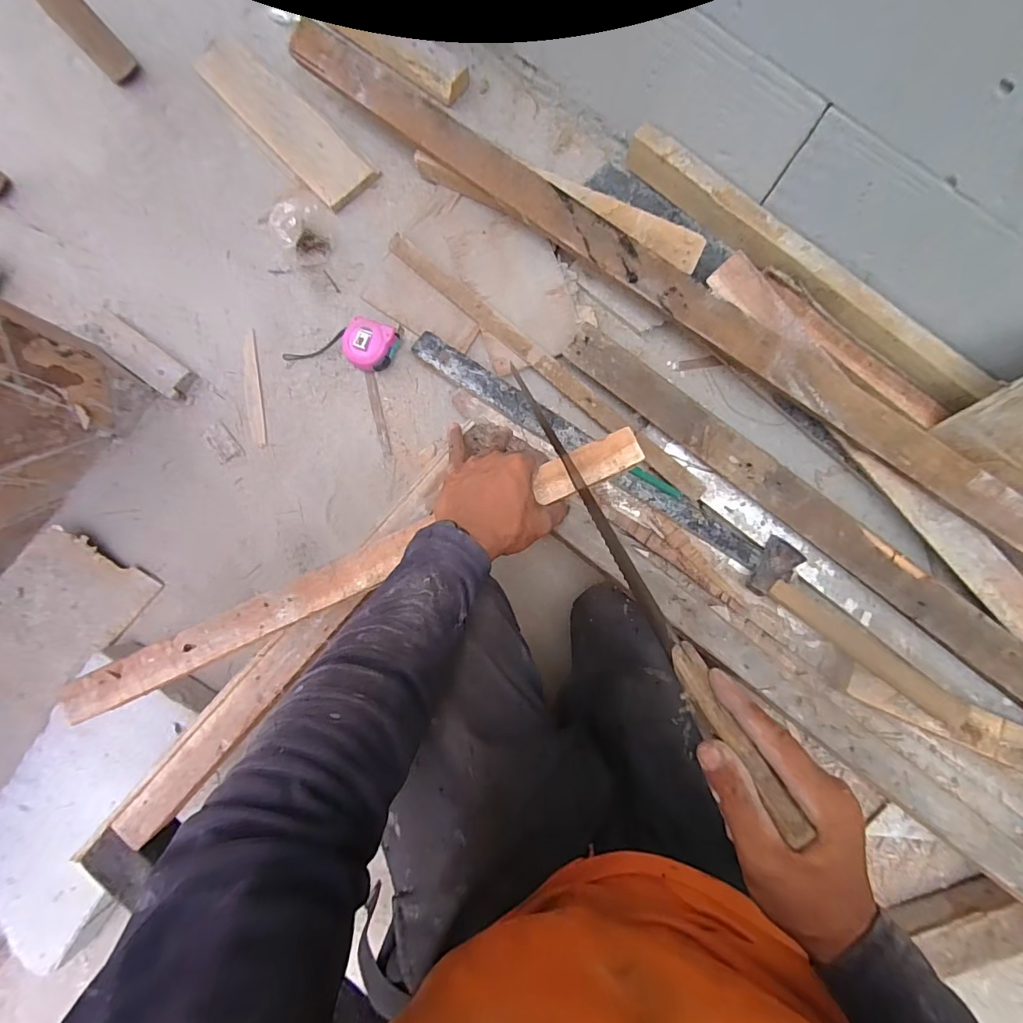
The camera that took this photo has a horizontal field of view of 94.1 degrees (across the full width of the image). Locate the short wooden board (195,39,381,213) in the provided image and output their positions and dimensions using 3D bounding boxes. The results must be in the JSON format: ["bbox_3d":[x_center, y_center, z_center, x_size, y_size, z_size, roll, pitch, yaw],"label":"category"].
[{"bbox_3d":[-0.385,-0.660,0.801,0.098,0.013,0.362,-44,88,-4],"label":"short wooden board"}]

